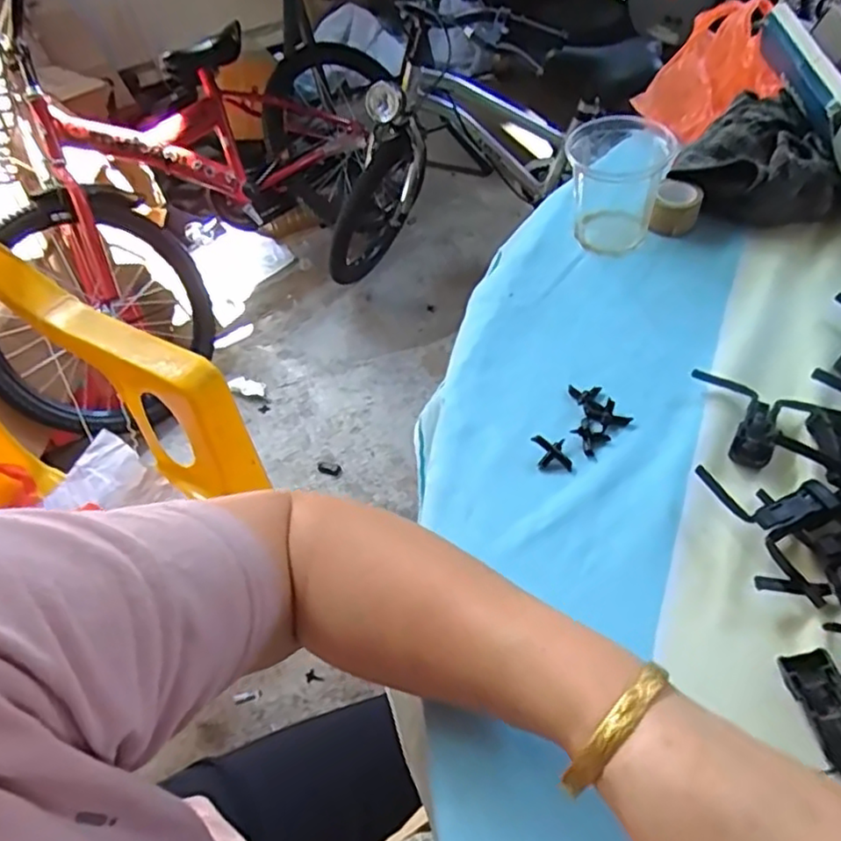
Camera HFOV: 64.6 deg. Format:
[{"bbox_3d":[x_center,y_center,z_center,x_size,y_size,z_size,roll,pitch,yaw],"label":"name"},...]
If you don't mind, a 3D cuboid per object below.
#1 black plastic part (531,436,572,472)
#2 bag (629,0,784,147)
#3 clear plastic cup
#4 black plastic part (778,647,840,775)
[{"bbox_3d":[0.076,0.019,0.381,0.019,0.009,0.021,-9,52,-1],"label":"black plastic part"},{"bbox_3d":[0.256,-0.302,0.575,0.105,0.058,0.141,24,59,22],"label":"bag"},{"bbox_3d":[0.142,-0.175,0.481,0.067,0.075,0.068,-3,52,4],"label":"clear plastic cup"},{"bbox_3d":[0.171,0.121,0.277,0.019,0.010,0.049,-10,52,-2],"label":"black plastic part"}]

